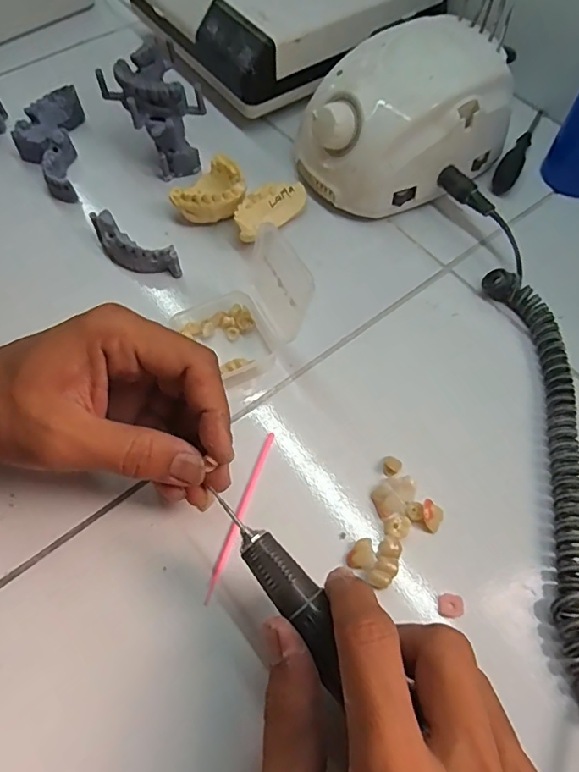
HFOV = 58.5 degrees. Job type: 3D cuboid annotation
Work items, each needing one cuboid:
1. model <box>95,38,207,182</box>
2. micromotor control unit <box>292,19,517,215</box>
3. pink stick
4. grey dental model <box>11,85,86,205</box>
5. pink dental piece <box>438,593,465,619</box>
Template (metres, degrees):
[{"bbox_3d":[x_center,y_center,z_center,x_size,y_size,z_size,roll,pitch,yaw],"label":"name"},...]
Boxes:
[{"bbox_3d":[-0.104,-0.212,0.399,0.065,0.066,0.077,-18,63,-9],"label":"model"},{"bbox_3d":[0.081,-0.192,0.381,0.142,0.085,0.096,-27,65,-13],"label":"micromotor control unit"},{"bbox_3d":[-0.026,0.068,0.280,0.005,0.004,0.097,18,64,10],"label":"pink stick"},{"bbox_3d":[-0.192,-0.190,0.414,0.046,0.033,0.107,-6,62,-3],"label":"grey dental model"},{"bbox_3d":[0.081,0.110,0.258,0.012,0.005,0.011,0,62,1],"label":"pink dental piece"}]

